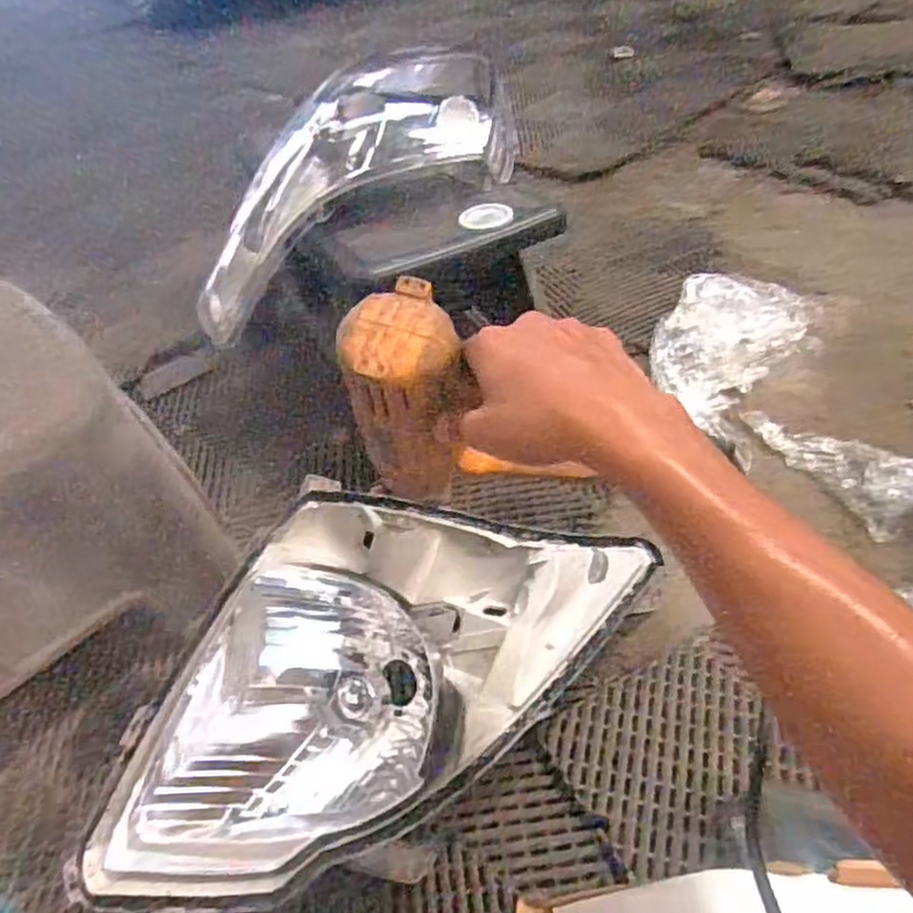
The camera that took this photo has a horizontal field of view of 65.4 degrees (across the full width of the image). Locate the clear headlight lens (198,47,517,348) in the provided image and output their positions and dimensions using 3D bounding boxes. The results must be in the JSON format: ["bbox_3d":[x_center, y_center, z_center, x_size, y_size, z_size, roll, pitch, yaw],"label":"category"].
[{"bbox_3d":[-0.136,-0.303,0.800,0.424,0.112,0.191,-40,58,-4],"label":"clear headlight lens"}]

